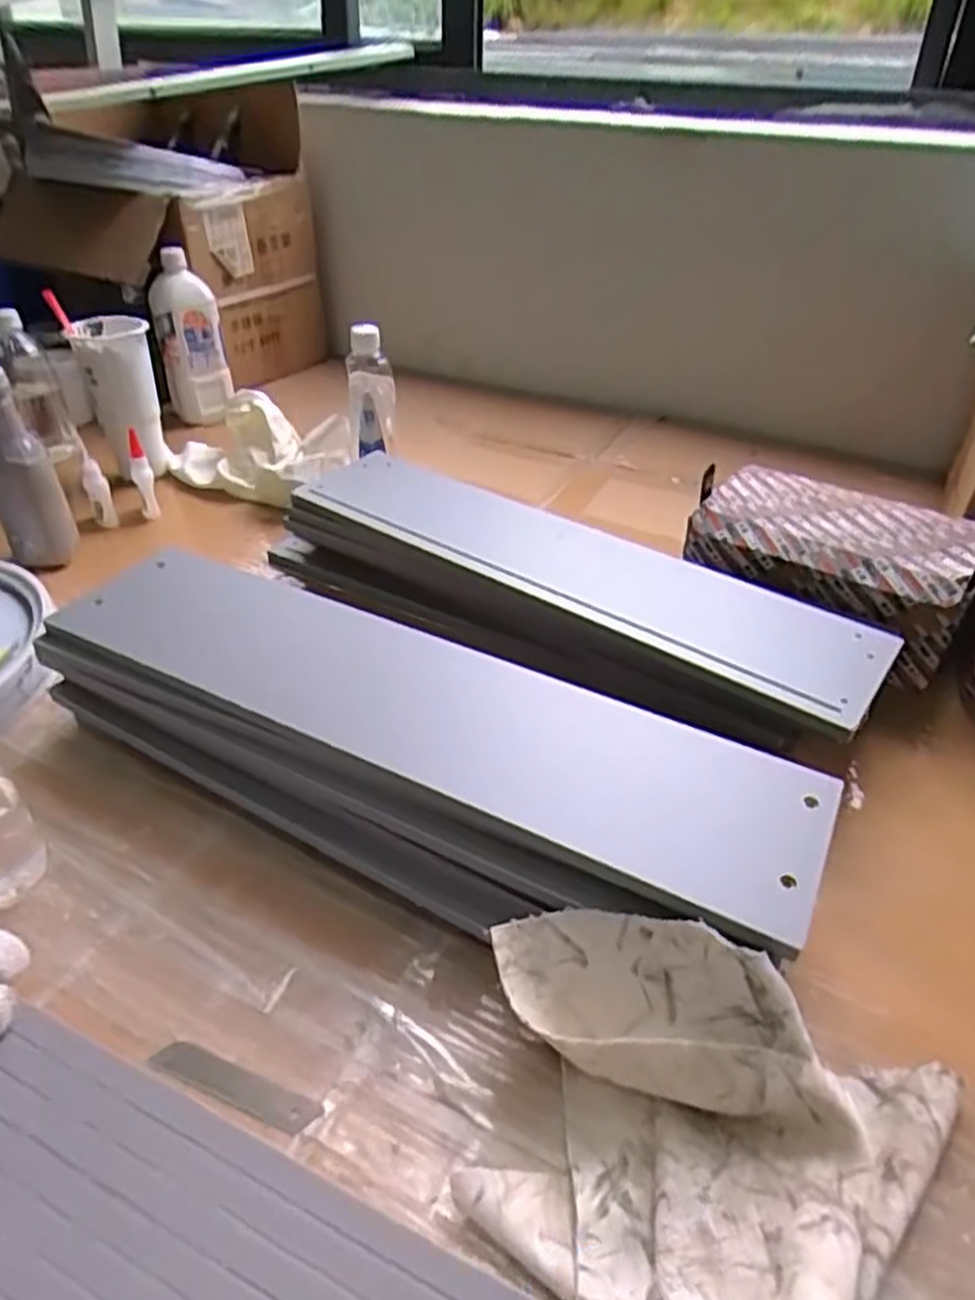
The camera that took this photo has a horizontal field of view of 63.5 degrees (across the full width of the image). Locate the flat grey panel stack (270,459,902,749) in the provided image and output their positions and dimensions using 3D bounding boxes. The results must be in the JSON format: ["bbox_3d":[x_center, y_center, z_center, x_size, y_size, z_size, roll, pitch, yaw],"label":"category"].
[{"bbox_3d":[0.051,-0.058,0.741,0.574,0.089,0.135,25,43,28],"label":"flat grey panel stack"}]

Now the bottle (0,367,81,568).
[{"bbox_3d":[-0.470,-0.180,0.788,0.059,0.185,0.067,-24,43,-30],"label":"bottle"}]

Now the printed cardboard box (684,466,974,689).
[{"bbox_3d":[0.321,-0.070,0.743,0.182,0.117,0.241,-29,46,-34],"label":"printed cardboard box"}]

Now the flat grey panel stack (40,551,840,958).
[{"bbox_3d":[-0.063,0.072,0.566,0.536,0.102,0.151,19,40,22],"label":"flat grey panel stack"}]

